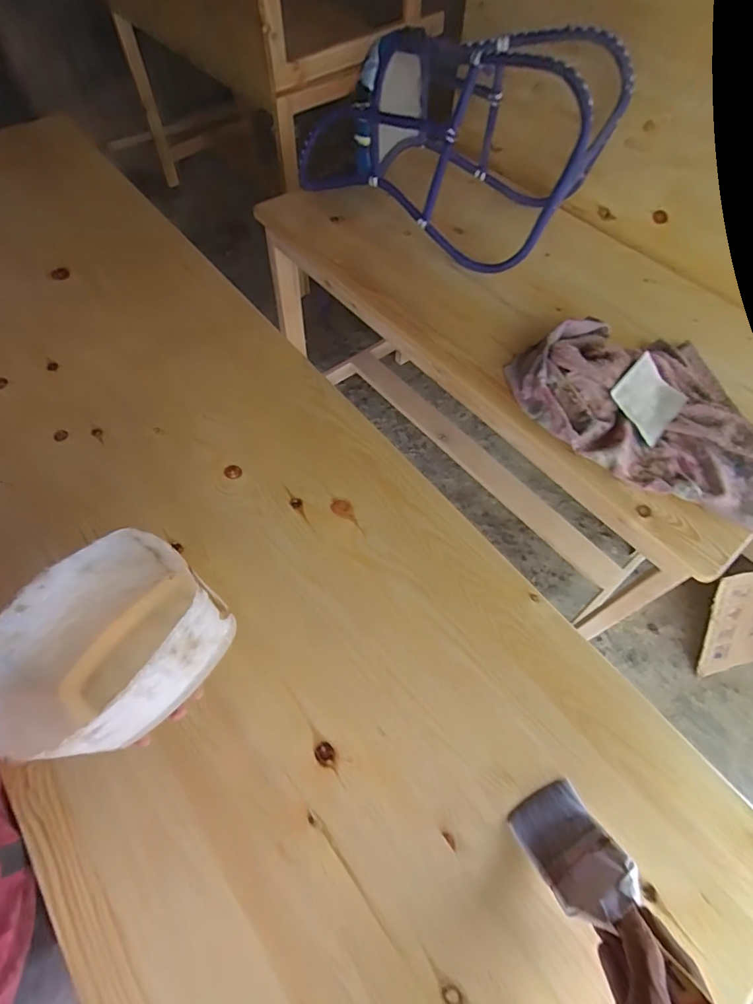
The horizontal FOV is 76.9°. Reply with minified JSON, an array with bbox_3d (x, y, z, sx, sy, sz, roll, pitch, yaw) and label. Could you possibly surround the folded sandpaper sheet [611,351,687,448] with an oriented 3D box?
[{"bbox_3d":[0.458,-0.174,0.800,0.108,0.012,0.116,-41,93,-10],"label":"folded sandpaper sheet"}]

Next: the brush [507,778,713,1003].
[{"bbox_3d":[0.205,0.346,0.410,0.075,0.016,0.205,-20,25,-16],"label":"brush"}]

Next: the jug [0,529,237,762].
[{"bbox_3d":[-0.190,0.113,0.351,0.095,0.134,0.140,36,63,17],"label":"jug"}]

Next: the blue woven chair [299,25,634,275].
[{"bbox_3d":[0.168,-0.800,1.014,0.586,0.328,0.345,33,66,13],"label":"blue woven chair"}]

